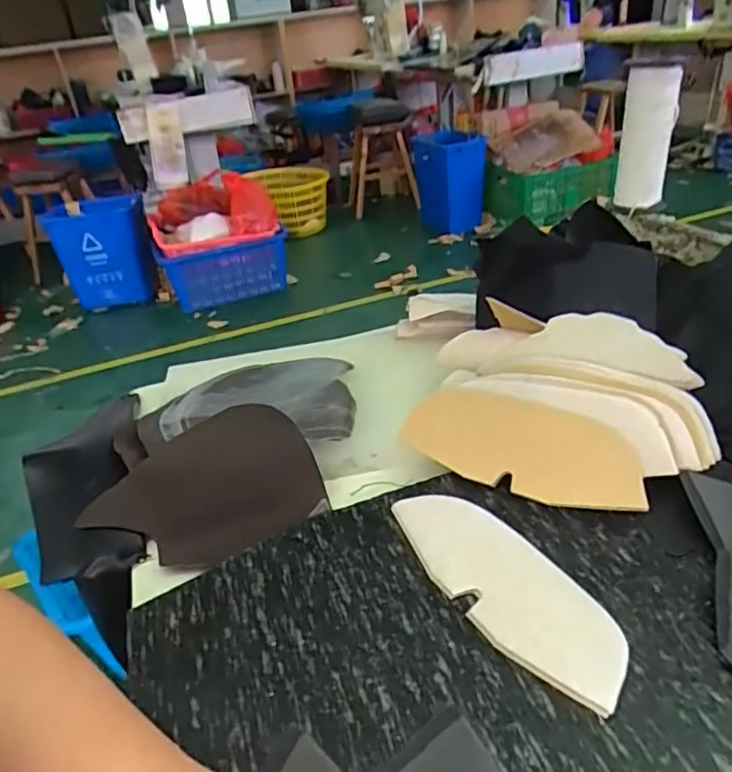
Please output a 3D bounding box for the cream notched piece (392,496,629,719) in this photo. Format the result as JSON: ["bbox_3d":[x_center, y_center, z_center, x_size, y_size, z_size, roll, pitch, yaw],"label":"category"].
[{"bbox_3d":[0.078,0.110,0.347,0.062,0.008,0.164,-23,35,-24],"label":"cream notched piece"}]

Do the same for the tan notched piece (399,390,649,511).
[{"bbox_3d":[0.106,0.042,0.421,0.166,0.010,0.063,15,82,33],"label":"tan notched piece"}]

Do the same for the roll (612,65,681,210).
[{"bbox_3d":[0.290,-0.256,0.626,0.049,0.131,0.041,7,34,23],"label":"roll"}]

